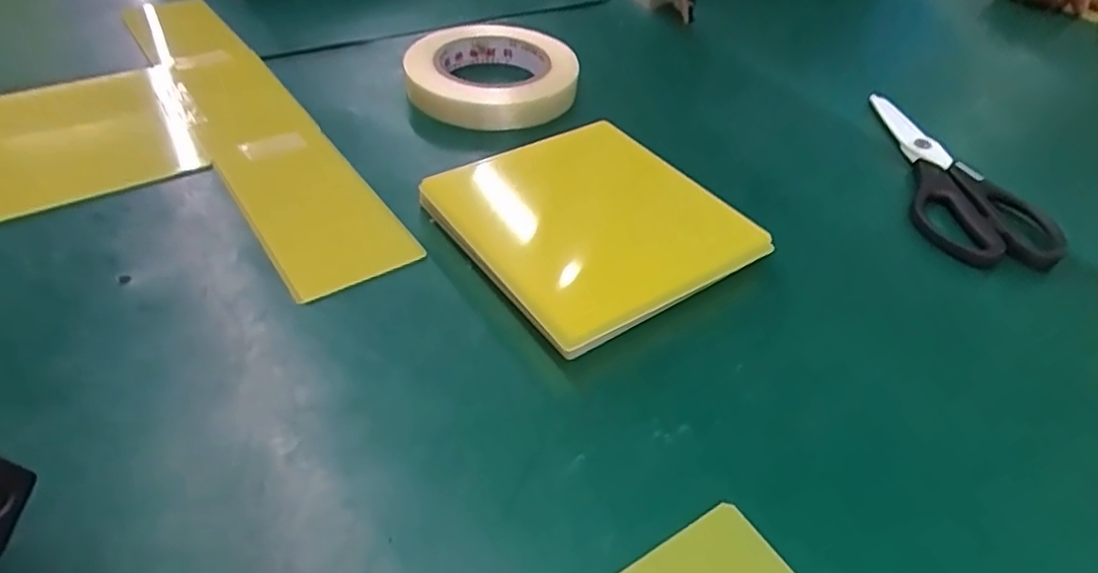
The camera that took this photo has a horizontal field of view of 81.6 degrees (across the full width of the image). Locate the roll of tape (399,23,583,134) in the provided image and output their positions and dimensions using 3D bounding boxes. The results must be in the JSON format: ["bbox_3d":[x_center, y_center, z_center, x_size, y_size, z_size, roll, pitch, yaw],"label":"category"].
[{"bbox_3d":[-0.041,-0.152,0.457,0.116,0.032,0.116,3,44,-3],"label":"roll of tape"}]

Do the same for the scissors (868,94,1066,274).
[{"bbox_3d":[0.260,-0.074,0.412,0.071,0.014,0.175,9,44,3],"label":"scissors"}]

